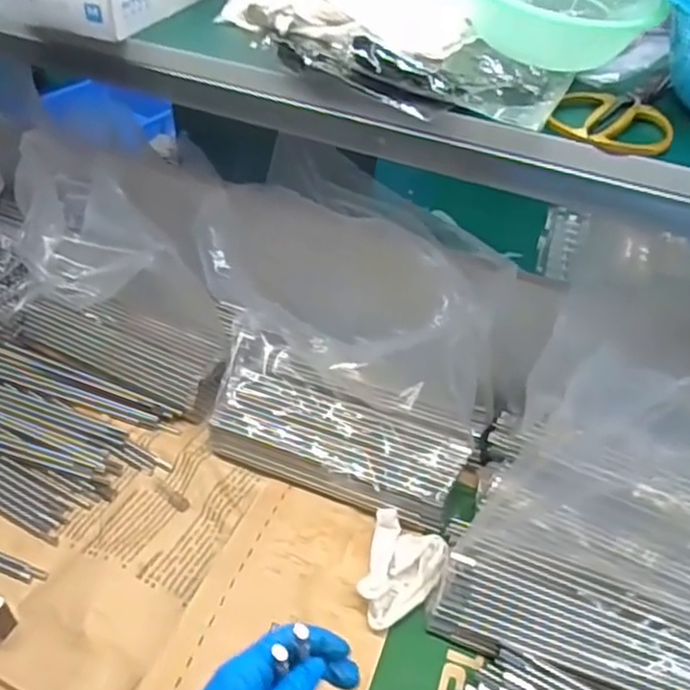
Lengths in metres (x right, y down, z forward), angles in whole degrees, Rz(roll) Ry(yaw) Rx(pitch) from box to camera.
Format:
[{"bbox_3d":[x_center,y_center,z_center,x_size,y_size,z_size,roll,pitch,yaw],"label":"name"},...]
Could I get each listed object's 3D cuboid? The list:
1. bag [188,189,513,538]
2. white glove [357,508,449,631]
[{"bbox_3d":[-0.014,0.014,0.737,0.319,0.303,0.147,19,44,16],"label":"bag"},{"bbox_3d":[0.060,0.234,0.706,0.081,0.034,0.116,13,43,10],"label":"white glove"}]

